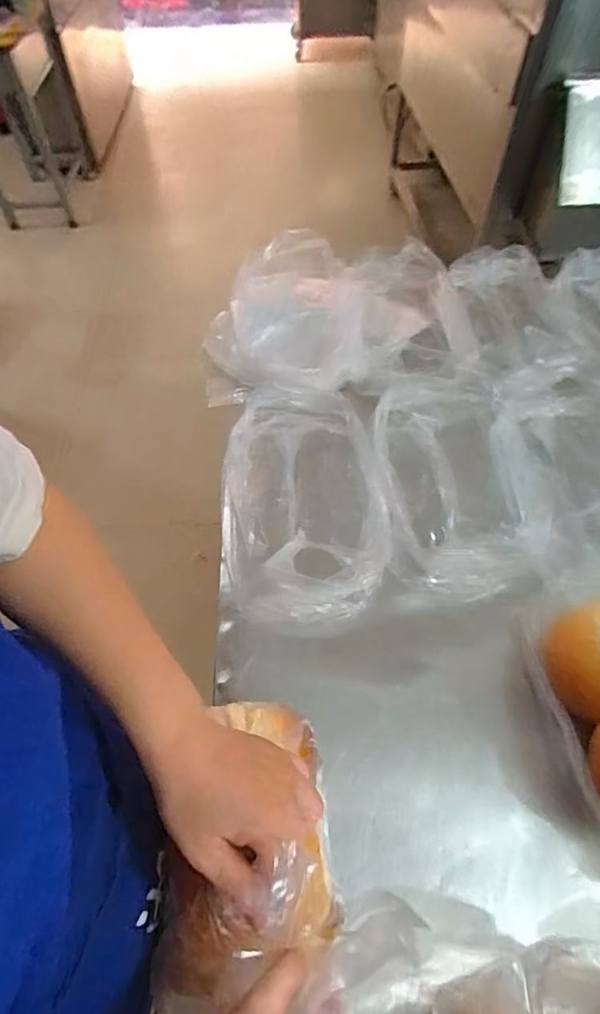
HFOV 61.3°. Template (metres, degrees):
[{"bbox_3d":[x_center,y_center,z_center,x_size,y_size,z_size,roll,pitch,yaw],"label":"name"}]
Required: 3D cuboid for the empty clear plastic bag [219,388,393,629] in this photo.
[{"bbox_3d":[0.003,-0.014,0.694,0.210,0.099,0.343,-3,57,-2],"label":"empty clear plastic bag"}]

